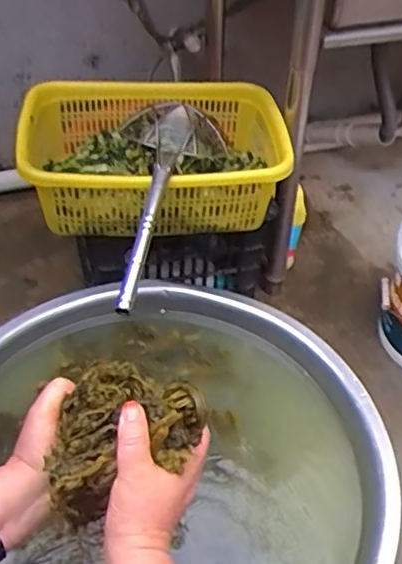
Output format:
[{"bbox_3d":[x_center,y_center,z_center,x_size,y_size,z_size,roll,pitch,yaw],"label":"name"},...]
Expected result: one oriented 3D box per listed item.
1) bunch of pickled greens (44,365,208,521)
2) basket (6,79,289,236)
[{"bbox_3d":[-0.073,0.128,0.488,0.121,0.071,0.121,22,48,19],"label":"bunch of pickled greens"},{"bbox_3d":[-0.079,-0.222,1.046,0.436,0.144,0.301,-1,45,-8],"label":"basket"}]

